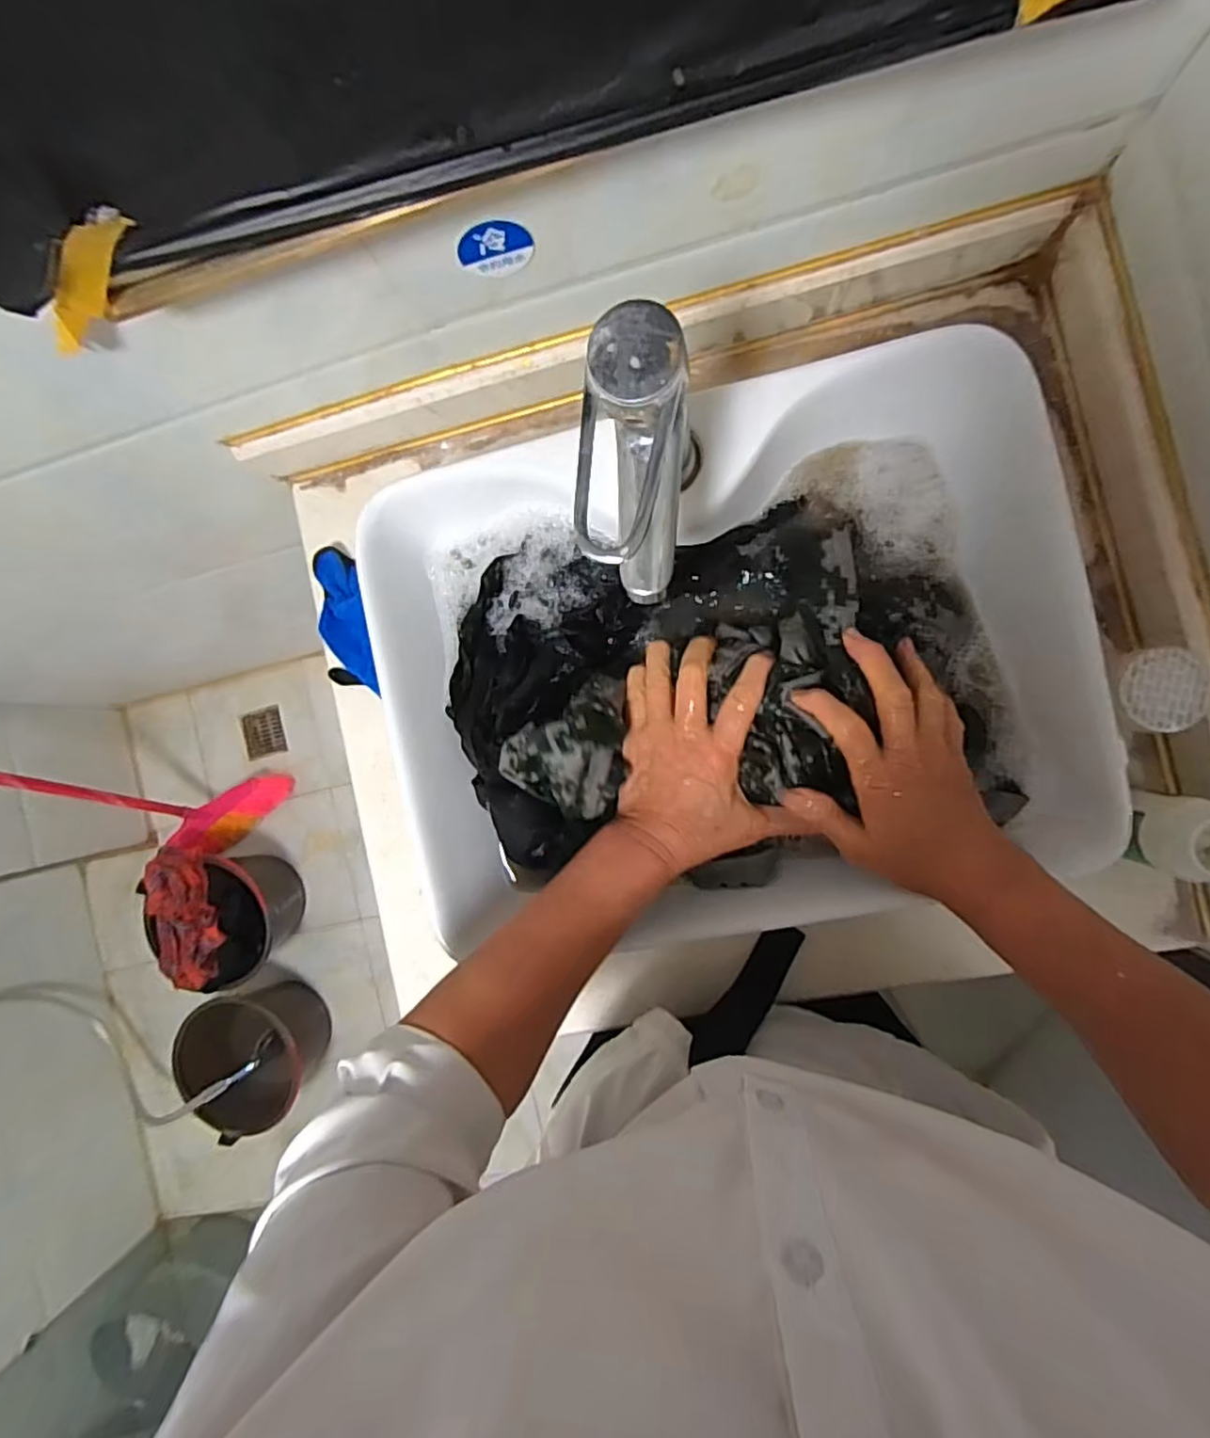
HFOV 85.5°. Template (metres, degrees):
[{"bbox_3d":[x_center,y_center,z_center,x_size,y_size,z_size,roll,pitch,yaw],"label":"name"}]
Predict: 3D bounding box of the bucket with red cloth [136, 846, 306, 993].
[{"bbox_3d":[-0.789,0.402,1.376,0.244,0.222,0.259,21,95,8],"label":"bucket with red cloth"}]

